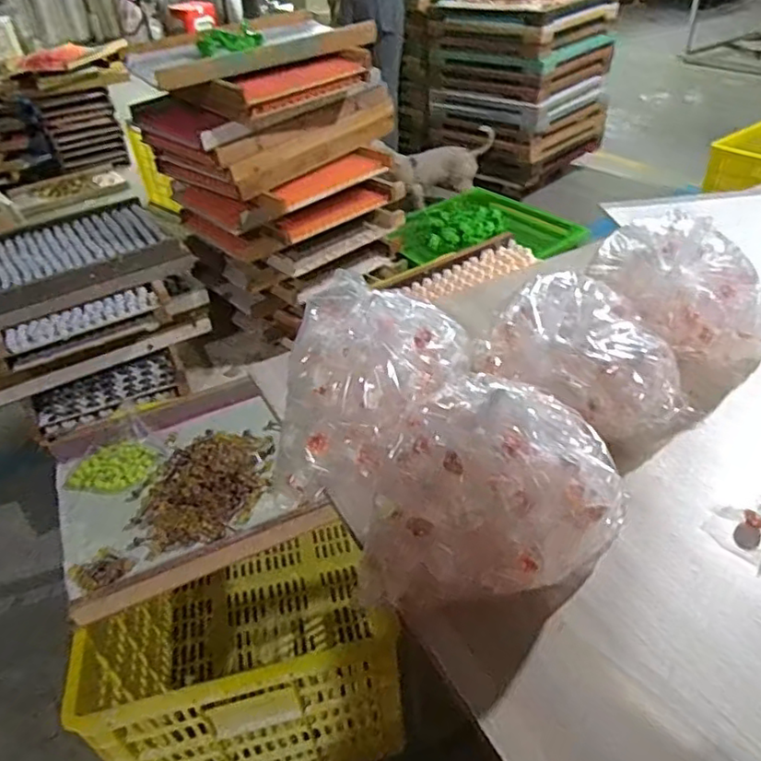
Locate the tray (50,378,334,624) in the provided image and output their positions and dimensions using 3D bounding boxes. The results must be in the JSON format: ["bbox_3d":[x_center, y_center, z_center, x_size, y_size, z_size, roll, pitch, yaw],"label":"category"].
[{"bbox_3d":[-0.358,0.175,1.083,0.405,0.054,0.410,-24,43,-20],"label":"tray"}]

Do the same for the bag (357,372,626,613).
[{"bbox_3d":[0.095,0.089,0.514,0.232,0.147,0.144,-6,39,0],"label":"bag"}]

